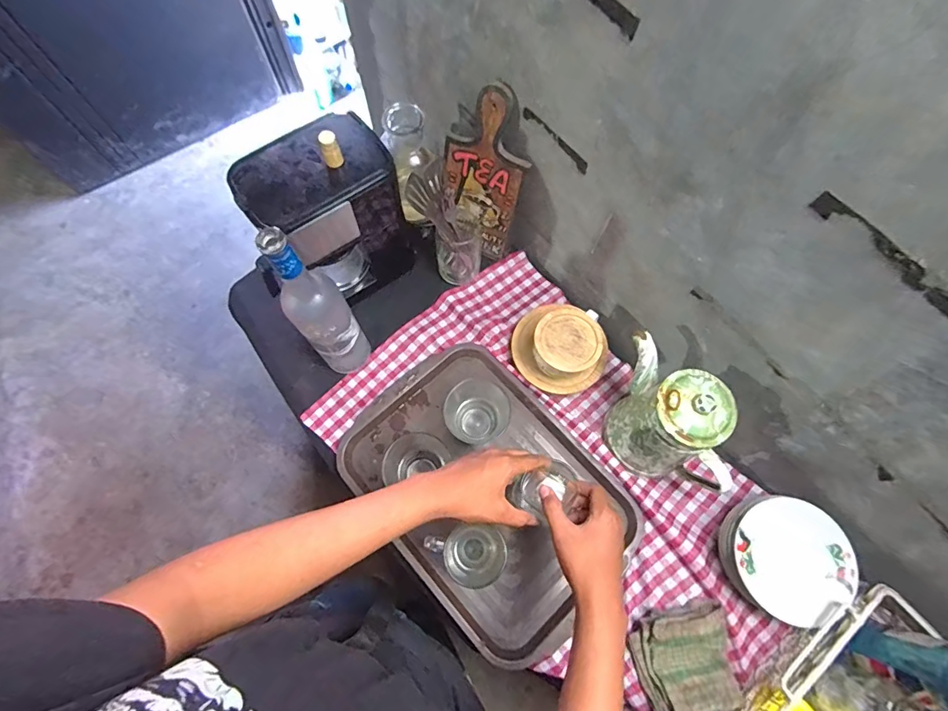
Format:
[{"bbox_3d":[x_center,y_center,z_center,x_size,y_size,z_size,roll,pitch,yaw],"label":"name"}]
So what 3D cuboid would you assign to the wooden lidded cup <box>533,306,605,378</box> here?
[{"bbox_3d":[0.142,-0.010,0.732,0.099,0.105,0.107,0,70,-1],"label":"wooden lidded cup"}]

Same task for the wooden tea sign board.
[{"bbox_3d":[0.014,-0.285,0.740,0.136,0.274,0.019,25,53,6],"label":"wooden tea sign board"}]

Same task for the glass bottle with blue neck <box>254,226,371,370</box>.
[{"bbox_3d":[-0.206,-0.055,0.623,0.071,0.335,0.059,-34,74,-13],"label":"glass bottle with blue neck"}]

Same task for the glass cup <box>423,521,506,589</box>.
[{"bbox_3d":[-0.002,0.260,0.607,0.069,0.138,0.062,37,73,12],"label":"glass cup"}]

